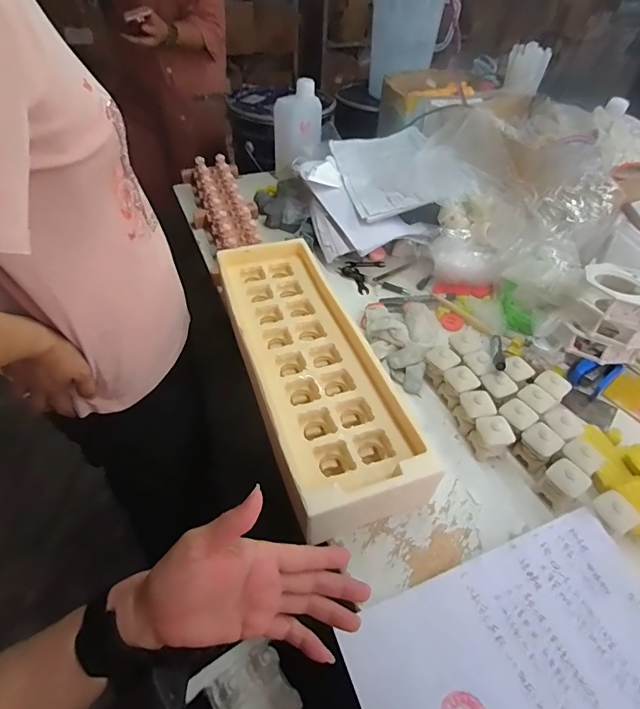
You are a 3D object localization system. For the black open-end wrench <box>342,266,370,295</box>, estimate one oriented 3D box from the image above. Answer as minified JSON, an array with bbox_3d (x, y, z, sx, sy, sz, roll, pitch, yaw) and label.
[{"bbox_3d":[0.071,-0.144,0.819,0.029,0.012,0.081,-21,52,-21],"label":"black open-end wrench"}]

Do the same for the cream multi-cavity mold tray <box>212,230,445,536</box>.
[{"bbox_3d":[-0.025,0.006,0.614,0.168,0.082,0.476,-15,50,-16],"label":"cream multi-cavity mold tray"}]

